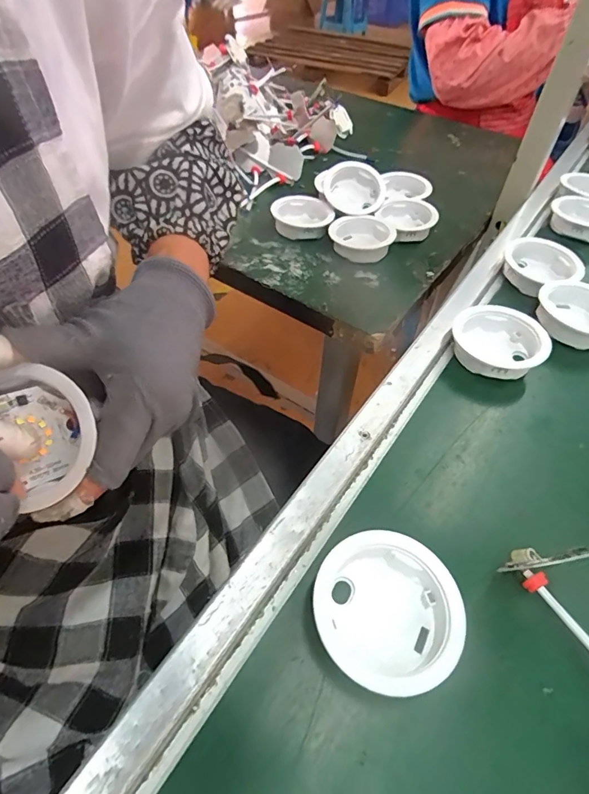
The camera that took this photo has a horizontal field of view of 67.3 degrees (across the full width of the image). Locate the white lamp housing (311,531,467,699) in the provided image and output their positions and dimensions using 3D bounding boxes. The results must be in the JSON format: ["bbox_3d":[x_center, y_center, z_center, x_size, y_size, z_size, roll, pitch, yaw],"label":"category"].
[{"bbox_3d":[0.045,0.107,0.222,0.070,0.019,0.070,2,51,-3],"label":"white lamp housing"}]

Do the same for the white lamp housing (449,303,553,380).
[{"bbox_3d":[0.163,-0.042,0.362,0.062,0.031,0.071,-29,59,-25],"label":"white lamp housing"}]

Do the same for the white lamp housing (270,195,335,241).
[{"bbox_3d":[0.009,-0.211,0.523,0.069,0.026,0.068,2,51,-3],"label":"white lamp housing"}]

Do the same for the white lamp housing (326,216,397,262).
[{"bbox_3d":[0.075,-0.182,0.505,0.071,0.023,0.058,10,51,3],"label":"white lamp housing"}]

